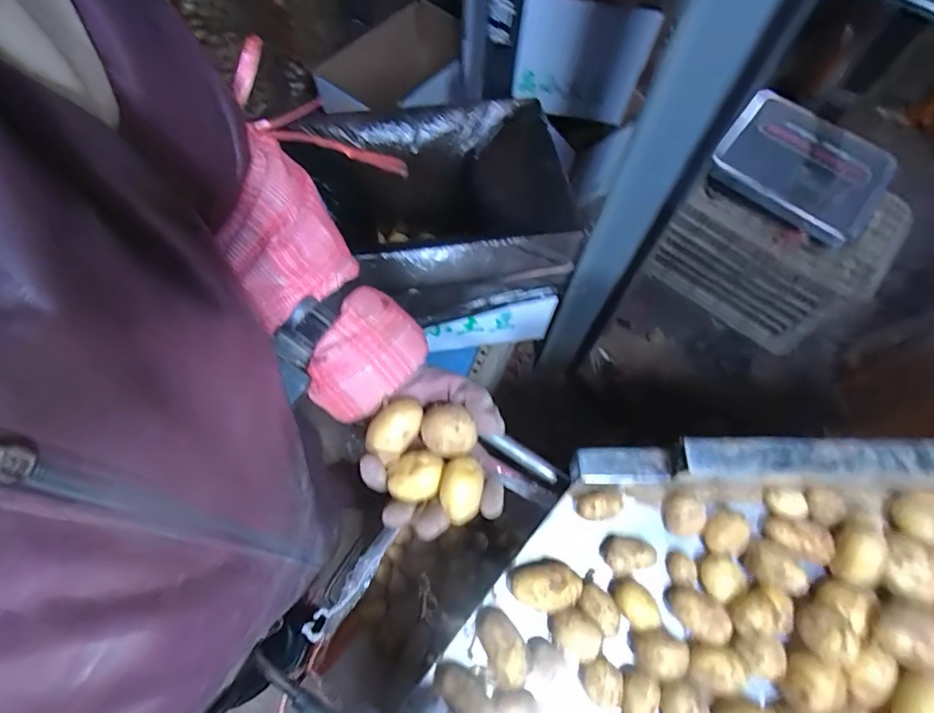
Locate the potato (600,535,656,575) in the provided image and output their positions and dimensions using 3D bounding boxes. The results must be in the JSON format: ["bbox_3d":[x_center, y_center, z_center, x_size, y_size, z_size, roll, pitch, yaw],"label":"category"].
[{"bbox_3d":[0.137,0.169,0.429,0.042,0.020,0.030,9,68,3],"label":"potato"}]

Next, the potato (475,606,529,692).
[{"bbox_3d":[0.028,0.225,0.395,0.030,0.027,0.053,-26,71,-11],"label":"potato"}]

